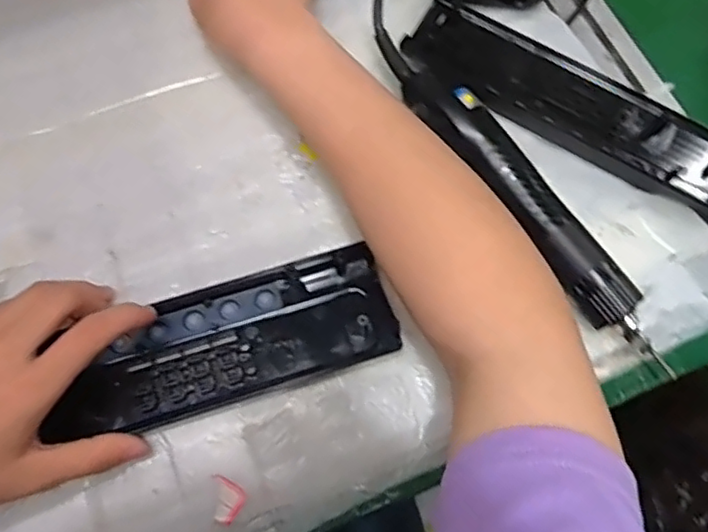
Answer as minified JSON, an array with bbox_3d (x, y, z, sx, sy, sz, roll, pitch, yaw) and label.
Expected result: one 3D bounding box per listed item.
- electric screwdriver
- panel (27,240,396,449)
[{"bbox_3d":[0.109,-0.035,0.388,0.032,0.041,0.225,-34,73,-12],"label":"electric screwdriver"},{"bbox_3d":[-0.073,0.047,0.364,0.193,0.014,0.069,-20,71,-9],"label":"panel"}]

